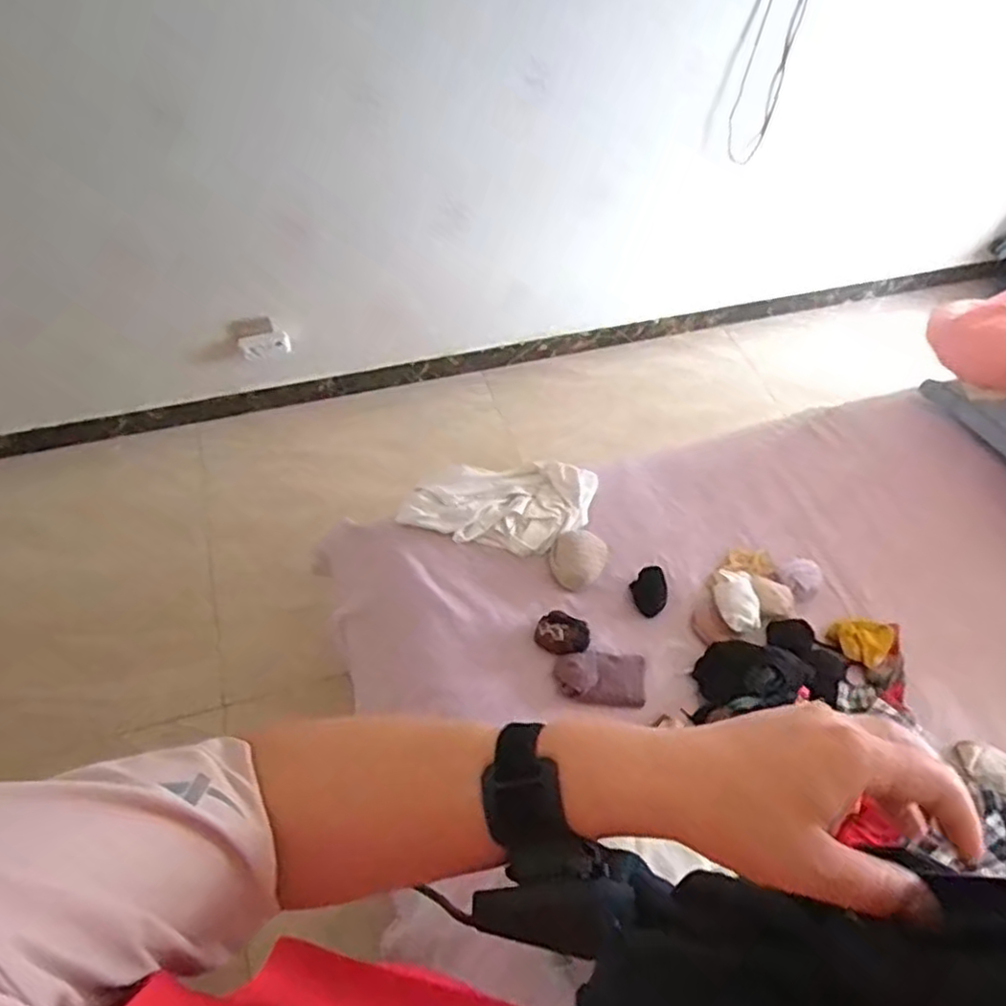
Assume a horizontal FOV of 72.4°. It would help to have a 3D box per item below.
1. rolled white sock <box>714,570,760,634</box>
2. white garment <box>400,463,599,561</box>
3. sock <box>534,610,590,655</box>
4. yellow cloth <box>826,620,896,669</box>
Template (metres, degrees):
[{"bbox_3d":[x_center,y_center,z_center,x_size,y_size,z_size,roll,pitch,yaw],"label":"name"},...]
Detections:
[{"bbox_3d":[0.345,0.144,1.021,0.056,0.047,0.099,-3,57,-6],"label":"rolled white sock"},{"bbox_3d":[-0.006,-0.004,1.141,0.299,0.066,0.168,9,56,2],"label":"white garment"},{"bbox_3d":[0.087,0.192,1.004,0.077,0.043,0.055,21,58,10],"label":"sock"},{"bbox_3d":[0.535,0.199,1.018,0.081,0.022,0.077,-31,64,-22],"label":"yellow cloth"}]

